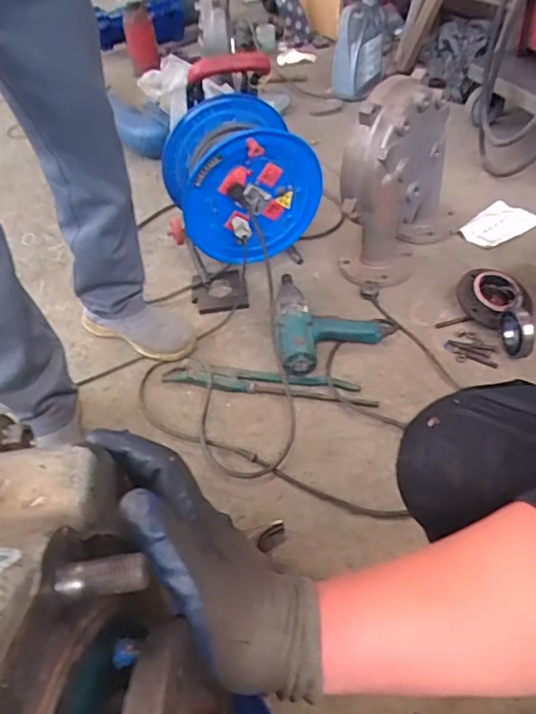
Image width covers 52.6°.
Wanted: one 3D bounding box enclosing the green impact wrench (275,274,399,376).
[{"bbox_3d":[0.135,-0.083,1.101,0.235,0.069,0.270,-2,47,5],"label":"green impact wrench"}]

